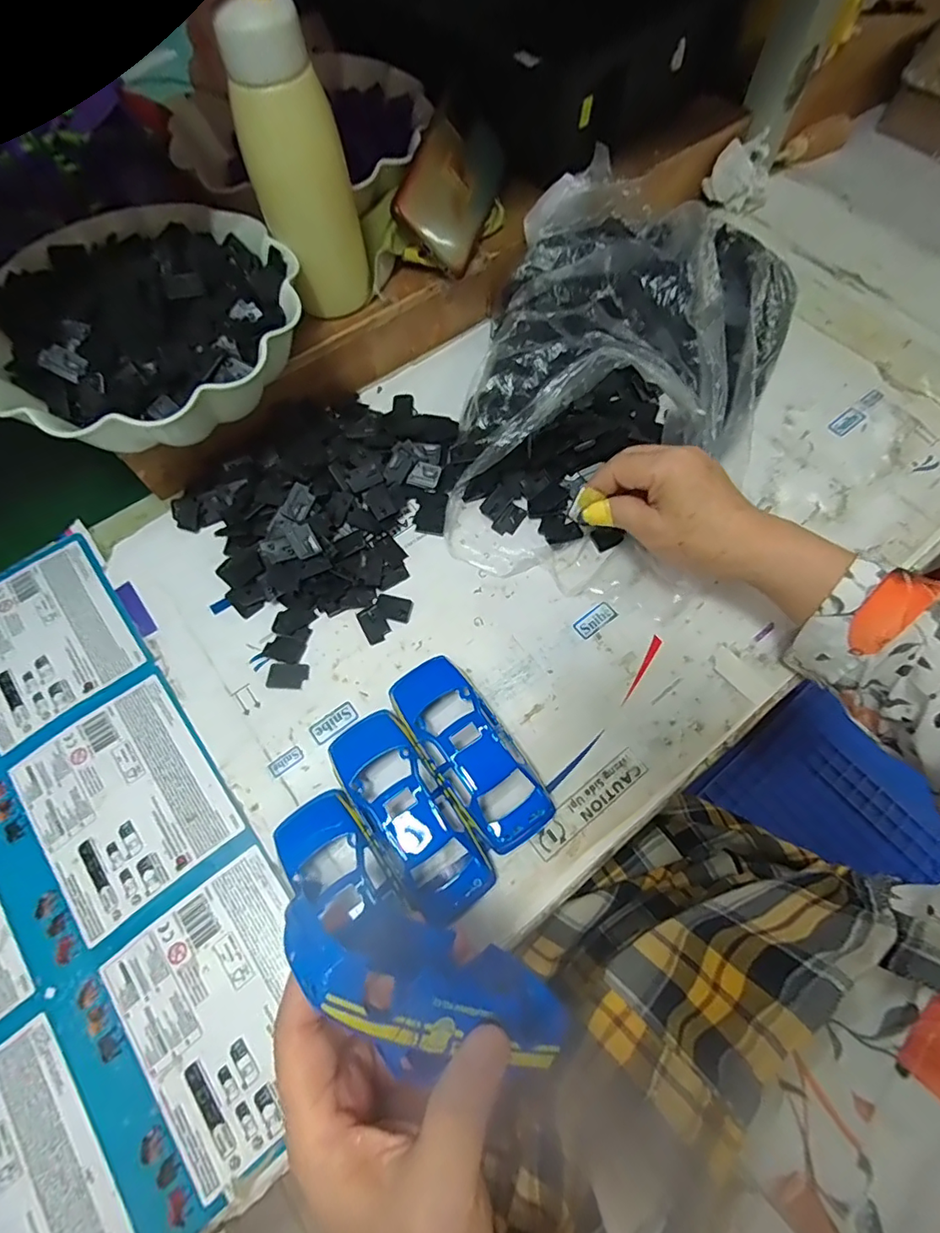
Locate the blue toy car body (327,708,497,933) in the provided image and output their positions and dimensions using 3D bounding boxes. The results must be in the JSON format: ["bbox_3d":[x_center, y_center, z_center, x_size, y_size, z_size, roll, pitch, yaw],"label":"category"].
[{"bbox_3d":[-0.038,0.119,0.327,0.052,0.040,0.128,-35,72,-12],"label":"blue toy car body"}]

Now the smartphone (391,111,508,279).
[{"bbox_3d":[-0.010,-0.375,0.456,0.074,0.012,0.165,32,67,-35],"label":"smartphone"}]

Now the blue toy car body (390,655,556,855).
[{"bbox_3d":[0.000,0.084,0.342,0.053,0.040,0.128,-34,72,-12],"label":"blue toy car body"}]

